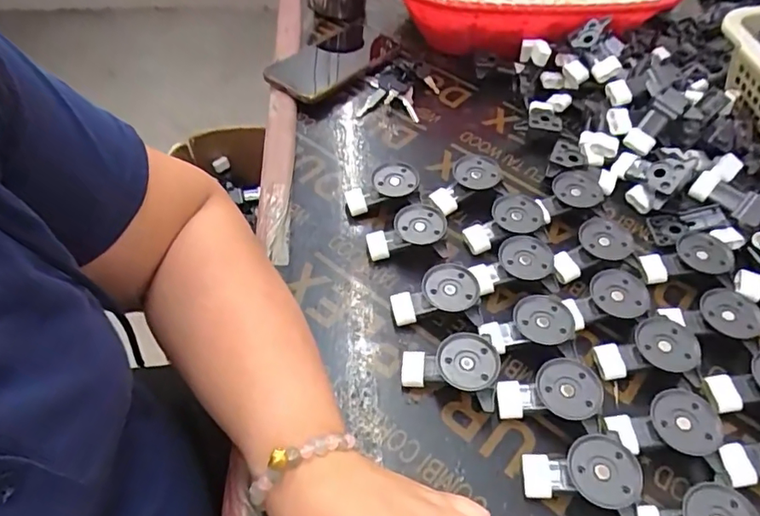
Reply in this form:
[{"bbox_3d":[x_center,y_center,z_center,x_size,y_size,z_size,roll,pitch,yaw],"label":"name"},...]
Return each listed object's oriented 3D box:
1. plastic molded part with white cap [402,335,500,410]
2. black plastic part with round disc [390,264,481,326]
[{"bbox_3d":[0.050,0.078,0.379,0.066,0.030,0.045,12,52,8],"label":"plastic molded part with white cap"},{"bbox_3d":[0.042,0.028,0.415,0.070,0.016,0.037,-23,50,5],"label":"black plastic part with round disc"}]

